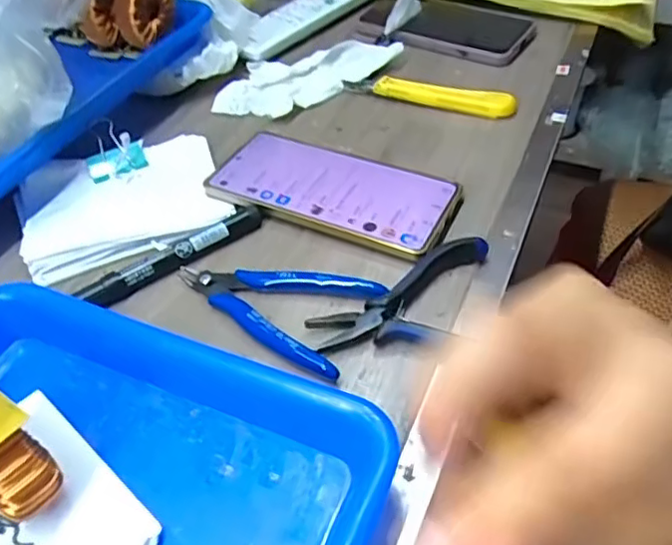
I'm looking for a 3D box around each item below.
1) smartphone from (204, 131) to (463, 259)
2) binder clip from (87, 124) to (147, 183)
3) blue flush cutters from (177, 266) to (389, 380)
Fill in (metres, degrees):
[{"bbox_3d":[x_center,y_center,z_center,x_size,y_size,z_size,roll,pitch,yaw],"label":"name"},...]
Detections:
[{"bbox_3d":[-0.003,-0.057,0.411,0.163,0.012,0.075,18,50,20],"label":"smartphone"},{"bbox_3d":[-0.163,-0.090,0.439,0.043,0.028,0.031,-25,49,-20],"label":"binder clip"},{"bbox_3d":[-0.039,0.014,0.349,0.119,0.011,0.063,20,50,21],"label":"blue flush cutters"}]

